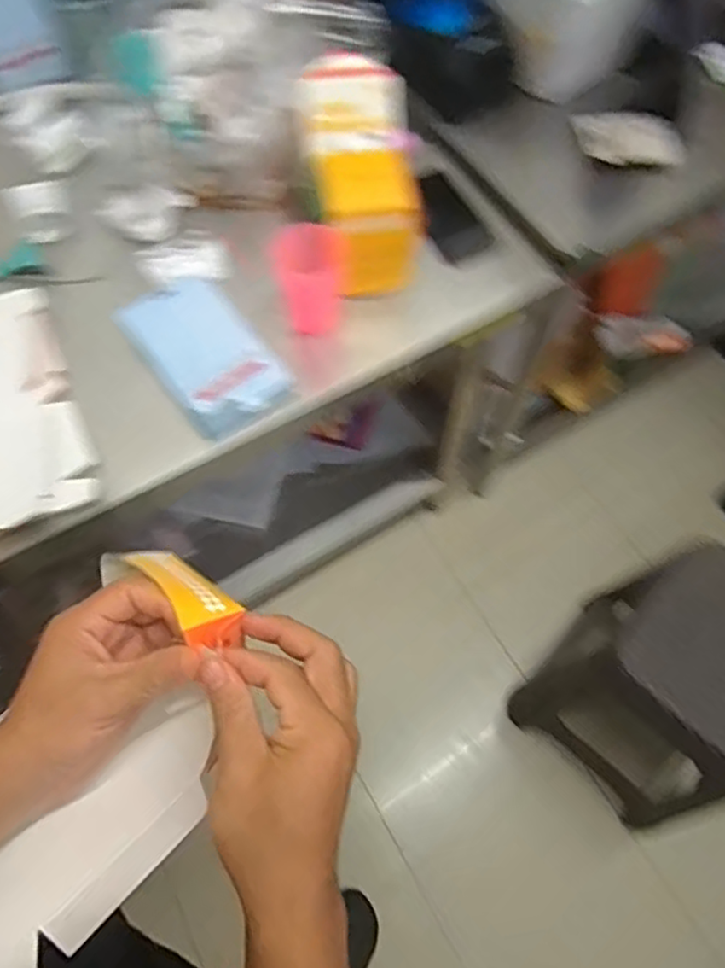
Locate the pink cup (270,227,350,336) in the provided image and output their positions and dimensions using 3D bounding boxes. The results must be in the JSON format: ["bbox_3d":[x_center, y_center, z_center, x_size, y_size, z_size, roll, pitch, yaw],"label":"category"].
[{"bbox_3d":[-0.060,-0.246,0.778,0.082,0.094,0.093,-10,65,-5],"label":"pink cup"}]

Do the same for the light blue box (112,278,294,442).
[{"bbox_3d":[-0.189,-0.157,0.786,0.124,0.034,0.215,-33,68,-14],"label":"light blue box"}]

